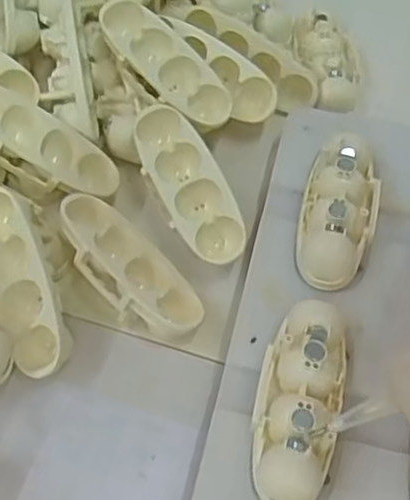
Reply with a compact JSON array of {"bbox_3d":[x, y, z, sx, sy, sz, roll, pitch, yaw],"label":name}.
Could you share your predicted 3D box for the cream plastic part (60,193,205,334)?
[{"bbox_3d":[-0.028,0.007,0.251,0.027,0.021,0.062,-36,65,-22],"label":"cream plastic part"}]

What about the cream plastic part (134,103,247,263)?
[{"bbox_3d":[-0.007,-0.024,0.261,0.022,0.016,0.061,-25,77,-14],"label":"cream plastic part"}]

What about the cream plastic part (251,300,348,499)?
[{"bbox_3d":[0.028,0.043,0.211,0.024,0.017,0.061,11,58,6],"label":"cream plastic part"}]

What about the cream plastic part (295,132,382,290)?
[{"bbox_3d":[0.047,-0.015,0.248,0.025,0.016,0.060,16,58,9],"label":"cream plastic part"}]

